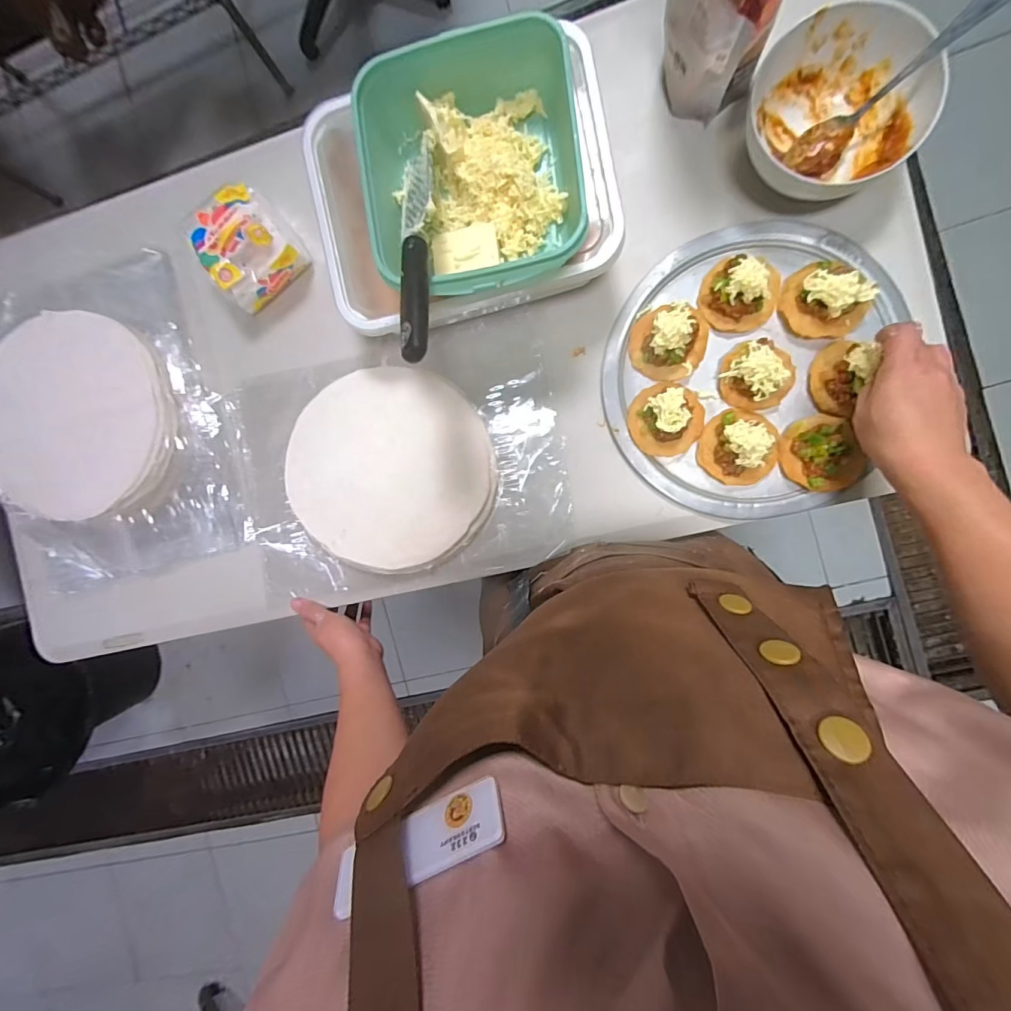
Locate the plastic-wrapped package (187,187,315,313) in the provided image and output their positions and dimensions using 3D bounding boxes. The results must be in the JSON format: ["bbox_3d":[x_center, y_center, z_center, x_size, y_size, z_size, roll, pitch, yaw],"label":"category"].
[{"bbox_3d":[-0.314,-0.310,0.539,0.106,0.069,0.097,-36,86,8],"label":"plastic-wrapped package"}]

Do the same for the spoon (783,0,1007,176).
[{"bbox_3d":[0.363,-0.389,0.413,0.178,0.031,0.043,-32,86,38],"label":"spoon"}]

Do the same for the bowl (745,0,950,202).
[{"bbox_3d":[0.319,-0.389,0.432,0.160,0.061,0.138,14,93,8],"label":"bowl"}]

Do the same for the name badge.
[{"bbox_3d":[-0.035,0.140,0.183,0.073,0.027,0.004,-28,117,3],"label":"name badge"}]

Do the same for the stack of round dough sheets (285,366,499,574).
[{"bbox_3d":[-0.141,-0.045,0.538,0.252,0.019,0.236,38,96,6],"label":"stack of round dough sheets"}]

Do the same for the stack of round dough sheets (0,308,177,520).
[{"bbox_3d":[-0.541,-0.107,0.549,0.260,0.054,0.246,-27,87,8],"label":"stack of round dough sheets"}]

